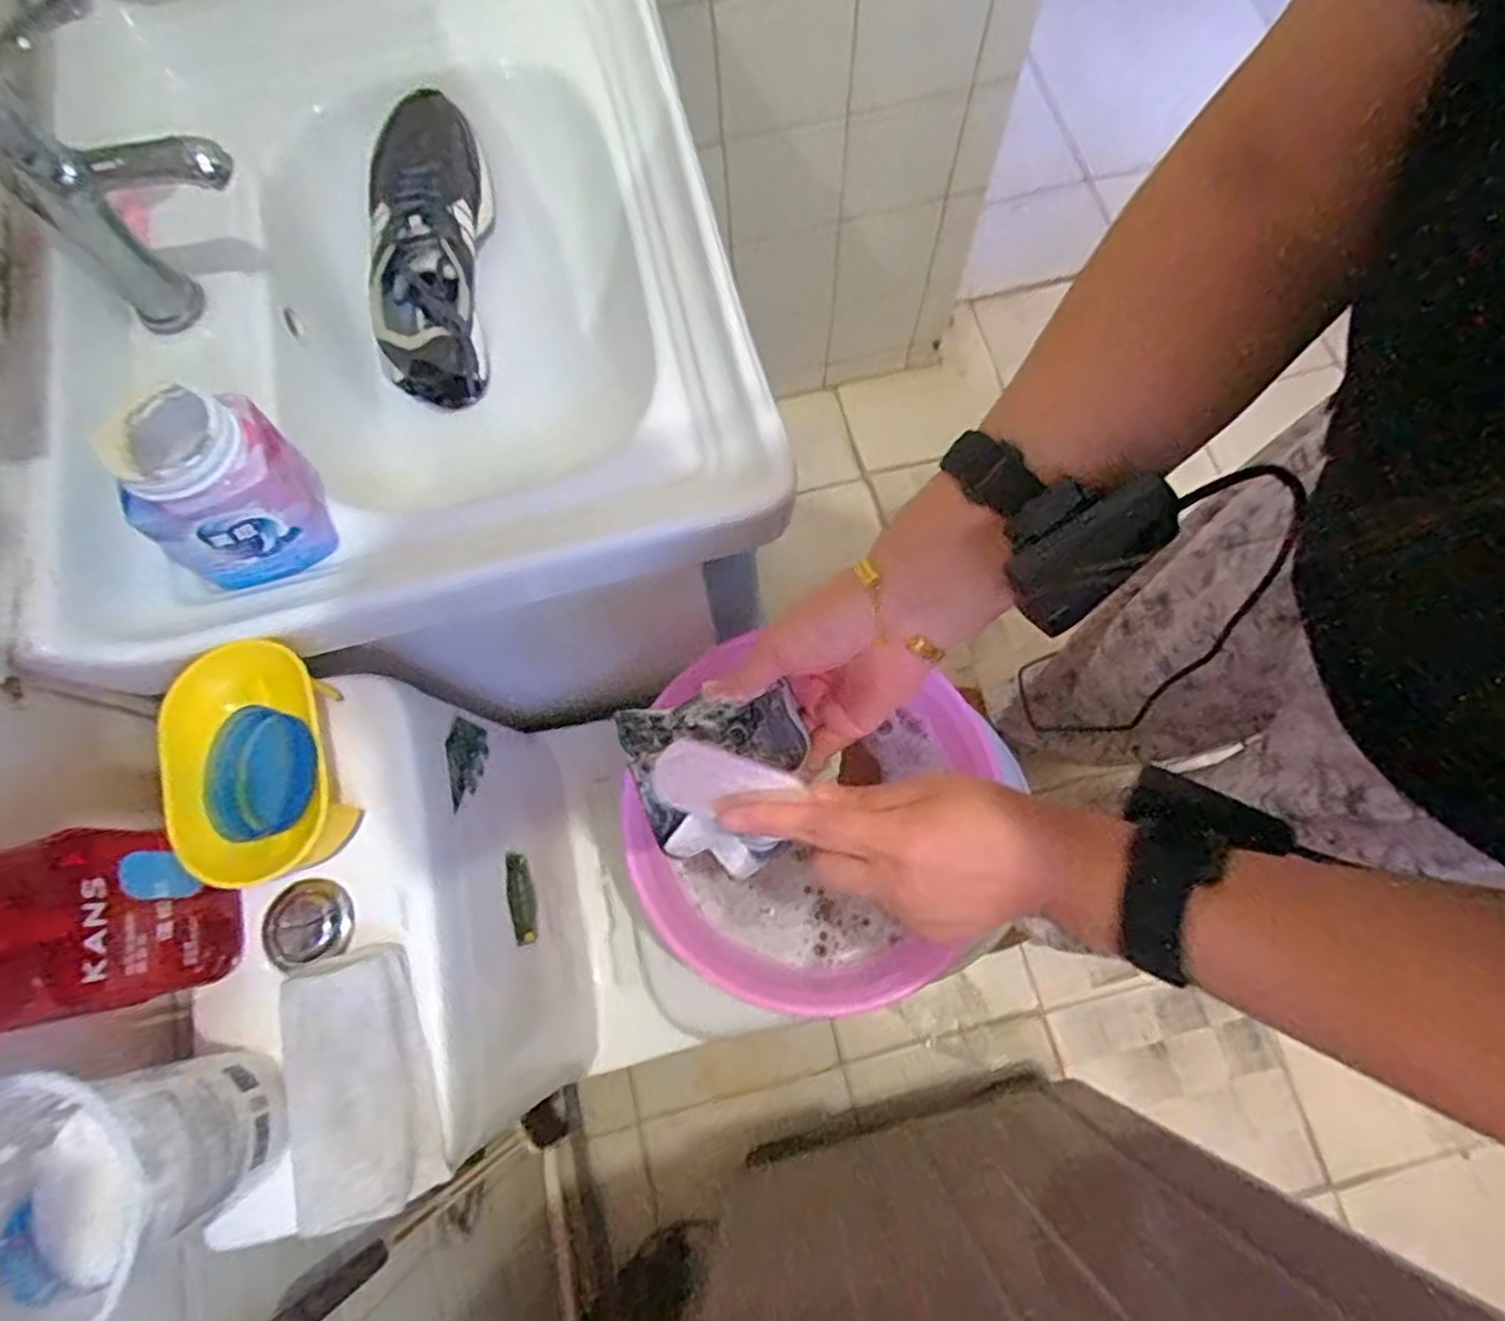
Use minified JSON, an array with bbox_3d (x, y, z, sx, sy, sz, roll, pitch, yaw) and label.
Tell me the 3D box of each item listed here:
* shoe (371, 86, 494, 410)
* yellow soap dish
[{"bbox_3d":[-0.286,-0.377,0.689,0.094,0.095,0.265,0,90,0],"label":"shoe"},{"bbox_3d":[-0.309,0.063,0.482,0.082,0.055,0.150,-17,74,-3],"label":"yellow soap dish"}]

